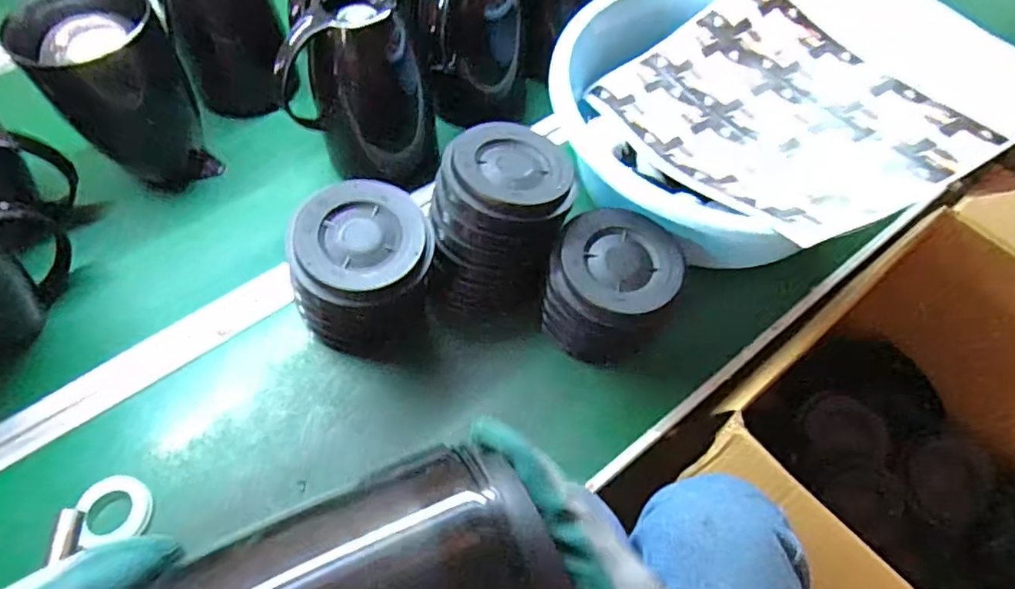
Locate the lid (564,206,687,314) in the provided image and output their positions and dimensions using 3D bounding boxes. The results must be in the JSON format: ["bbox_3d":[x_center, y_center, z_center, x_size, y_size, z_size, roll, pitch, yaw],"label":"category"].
[{"bbox_3d":[0.103,-0.033,0.534,0.106,0.017,0.102,1,58,-1],"label":"lid"}]

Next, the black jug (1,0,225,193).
[{"bbox_3d":[-0.410,-0.218,0.645,0.125,0.183,0.130,-29,63,-18],"label":"black jug"}]

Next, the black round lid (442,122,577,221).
[{"bbox_3d":[0.001,-0.112,0.540,0.109,0.014,0.099,-9,65,-13],"label":"black round lid"}]

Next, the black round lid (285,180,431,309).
[{"bbox_3d":[-0.128,-0.045,0.521,0.118,0.023,0.114,3,71,-10],"label":"black round lid"}]

